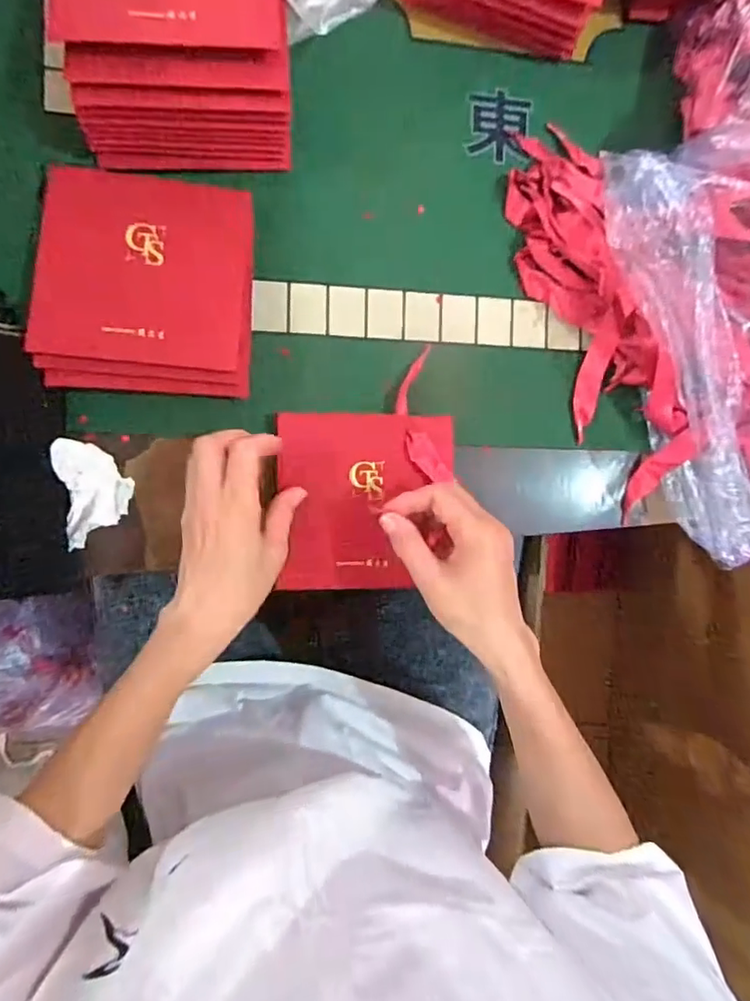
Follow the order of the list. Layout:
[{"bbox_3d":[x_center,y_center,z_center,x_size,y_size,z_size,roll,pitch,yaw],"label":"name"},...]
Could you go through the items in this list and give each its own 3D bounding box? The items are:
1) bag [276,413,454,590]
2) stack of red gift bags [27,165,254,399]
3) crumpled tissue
[{"bbox_3d":[-0.005,0.000,0.439,0.133,0.008,0.134,-2,92,-10],"label":"bag"},{"bbox_3d":[-0.163,-0.155,0.410,0.141,0.037,0.149,2,91,-10],"label":"stack of red gift bags"},{"bbox_3d":[-0.208,-0.006,0.418,0.046,0.022,0.078,-4,92,-9],"label":"crumpled tissue"}]

